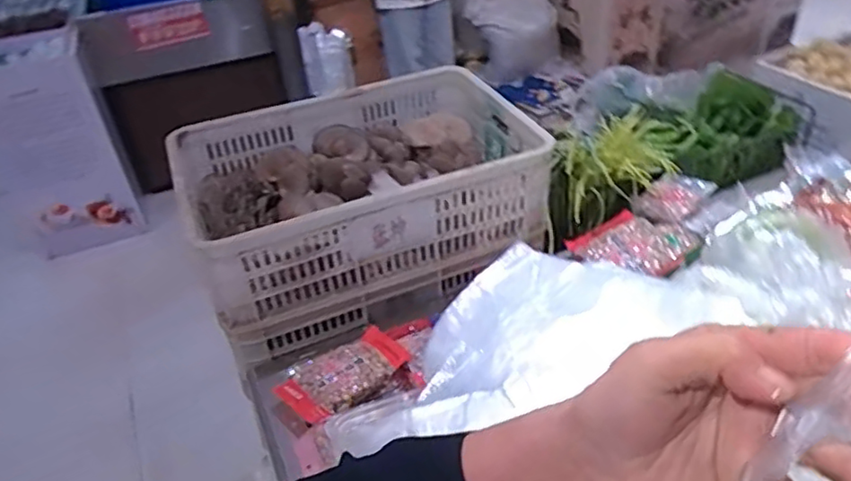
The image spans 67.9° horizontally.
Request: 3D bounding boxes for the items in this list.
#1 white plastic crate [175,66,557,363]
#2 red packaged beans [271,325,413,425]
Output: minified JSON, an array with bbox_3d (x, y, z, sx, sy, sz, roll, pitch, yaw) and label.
[{"bbox_3d":[-0.111,-0.082,1.172,0.590,0.248,0.390,-18,39,-16],"label":"white plastic crate"},{"bbox_3d":[-0.112,0.197,0.933,0.188,0.032,0.108,-32,45,-31],"label":"red packaged beans"}]

